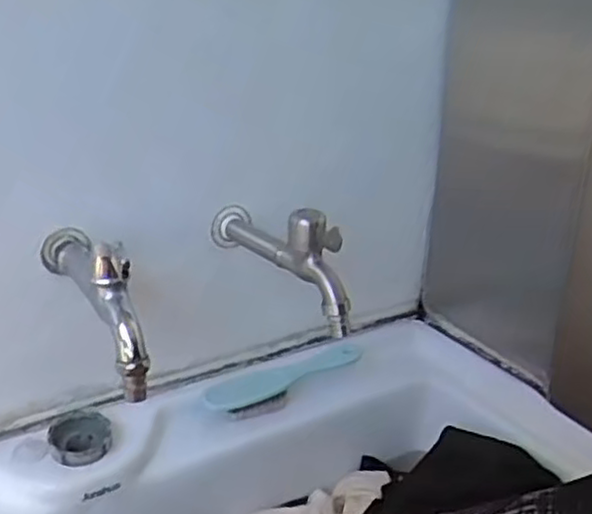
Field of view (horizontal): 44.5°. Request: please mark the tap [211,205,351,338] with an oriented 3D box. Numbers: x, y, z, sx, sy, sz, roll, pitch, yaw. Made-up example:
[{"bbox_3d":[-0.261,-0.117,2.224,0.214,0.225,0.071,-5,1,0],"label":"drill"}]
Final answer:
[{"bbox_3d":[-0.014,-0.010,0.601,0.046,0.083,0.180,-10,26,-25],"label":"tap"}]

